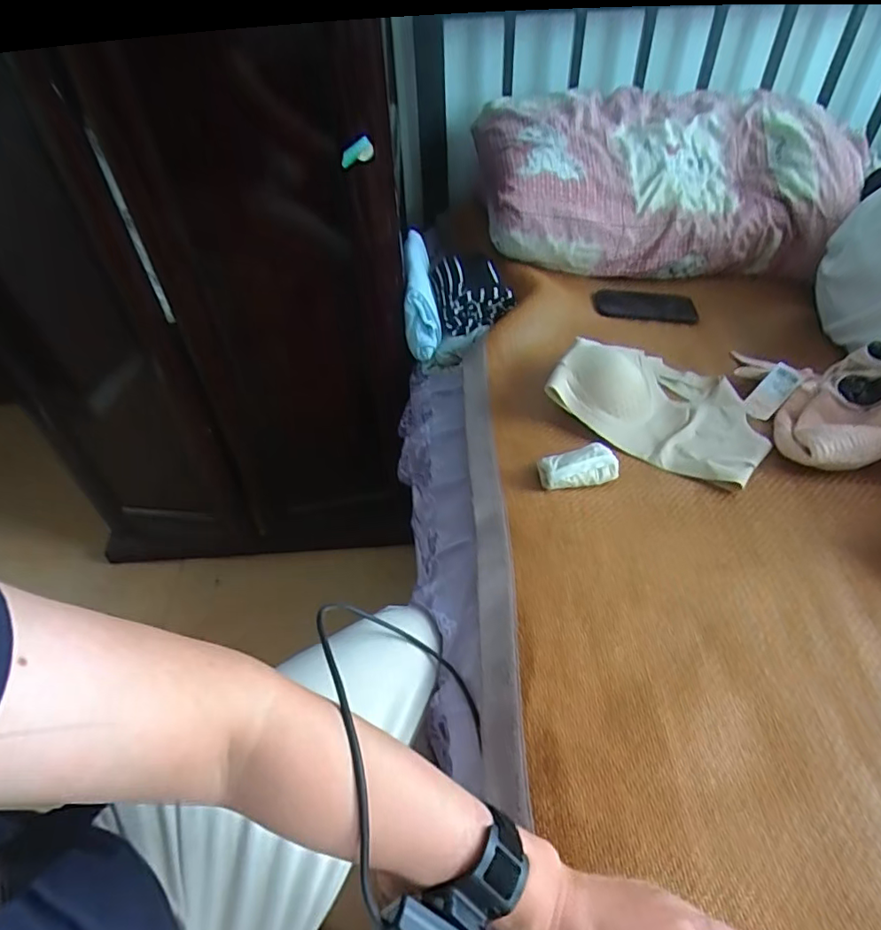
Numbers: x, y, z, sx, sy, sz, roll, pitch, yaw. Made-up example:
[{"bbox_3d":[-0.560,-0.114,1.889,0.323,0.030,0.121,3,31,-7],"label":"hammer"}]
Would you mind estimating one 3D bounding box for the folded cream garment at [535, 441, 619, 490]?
[{"bbox_3d":[0.173,0.001,0.690,0.094,0.034,0.045,-5,46,-2],"label":"folded cream garment"}]

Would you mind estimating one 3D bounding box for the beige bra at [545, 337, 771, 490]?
[{"bbox_3d":[0.309,-0.099,0.763,0.269,0.051,0.216,25,51,22],"label":"beige bra"}]

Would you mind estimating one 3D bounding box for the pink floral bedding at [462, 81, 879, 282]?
[{"bbox_3d":[0.407,-0.564,1.095,0.639,0.225,0.392,0,46,3],"label":"pink floral bedding"}]

